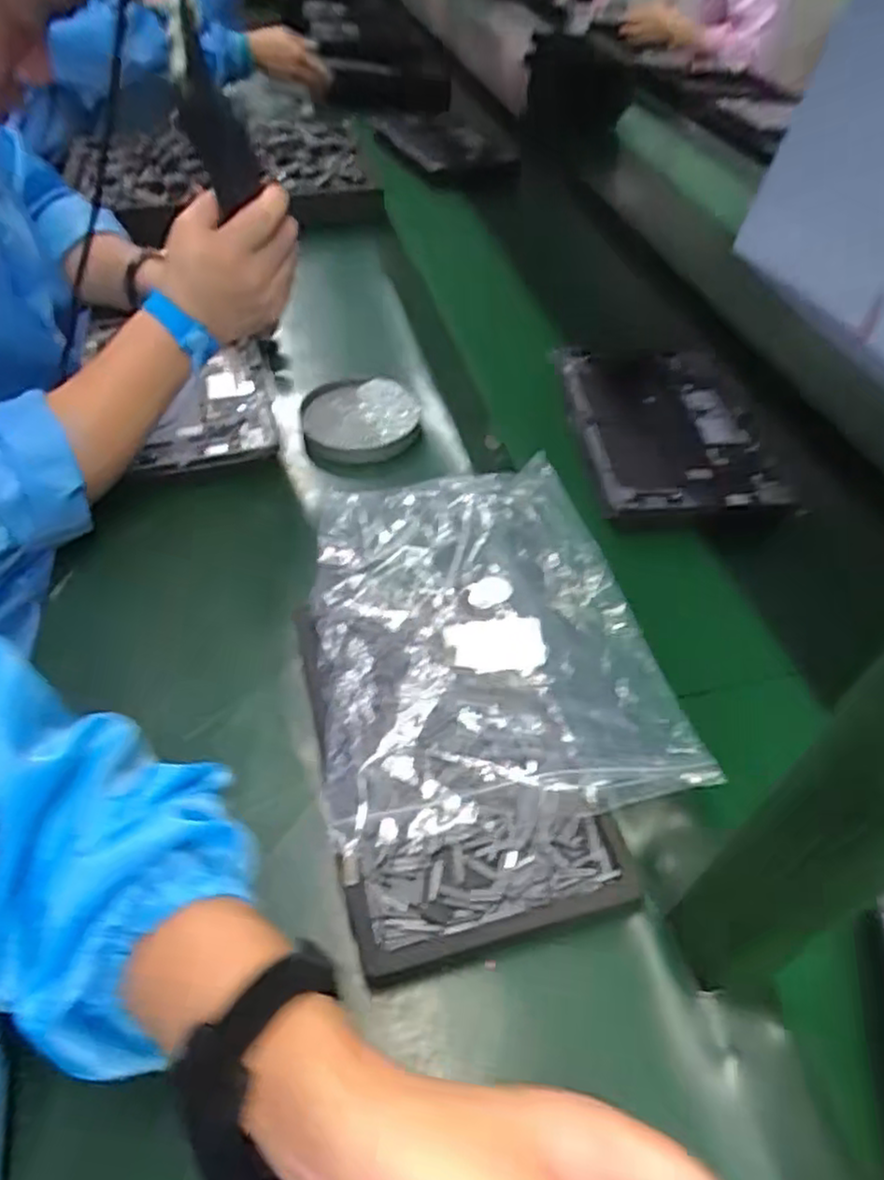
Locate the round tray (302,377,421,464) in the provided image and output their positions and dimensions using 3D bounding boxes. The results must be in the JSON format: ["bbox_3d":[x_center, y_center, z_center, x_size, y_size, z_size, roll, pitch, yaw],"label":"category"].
[{"bbox_3d":[-0.076,-0.166,0.684,0.106,0.019,0.113,3,48,-3],"label":"round tray"}]

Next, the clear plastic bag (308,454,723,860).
[{"bbox_3d":[0.022,0.018,0.505,0.222,0.030,0.299,-6,49,-10],"label":"clear plastic bag"}]

